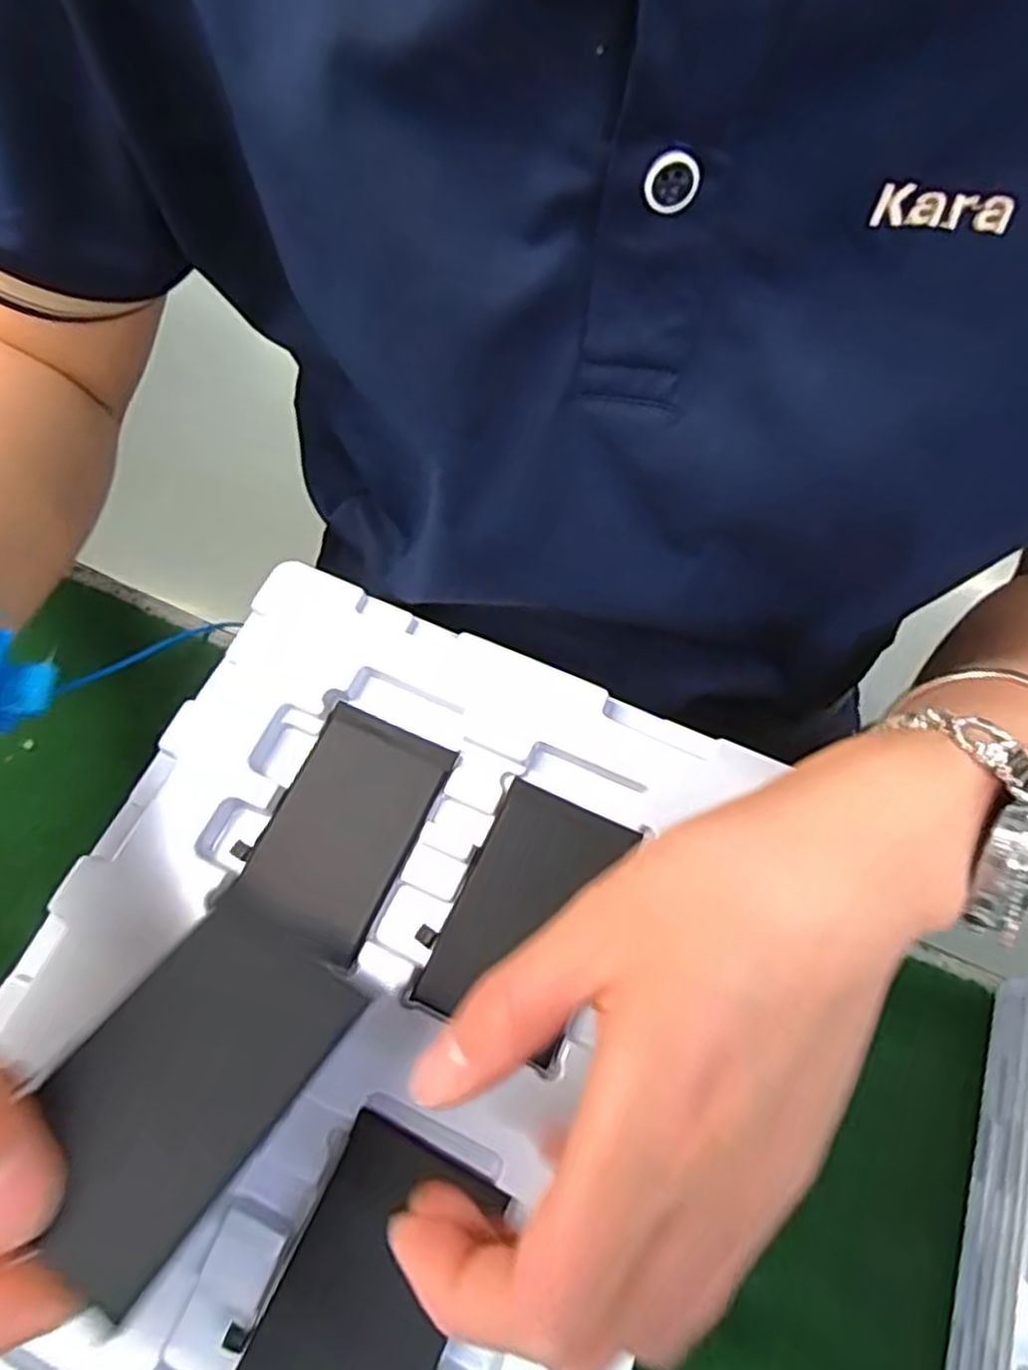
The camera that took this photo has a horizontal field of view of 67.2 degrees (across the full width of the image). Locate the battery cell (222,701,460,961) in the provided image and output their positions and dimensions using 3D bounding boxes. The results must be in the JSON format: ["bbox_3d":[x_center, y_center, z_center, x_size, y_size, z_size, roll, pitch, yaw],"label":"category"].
[{"bbox_3d":[-0.059,0.049,0.268,0.049,0.010,0.079,22,68,10],"label":"battery cell"}]

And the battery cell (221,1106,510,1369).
[{"bbox_3d":[-0.042,0.171,0.215,0.050,0.007,0.081,26,68,11],"label":"battery cell"}]

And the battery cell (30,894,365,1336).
[{"bbox_3d":[-0.077,0.091,0.179,0.045,0.004,0.075,33,51,11],"label":"battery cell"}]

